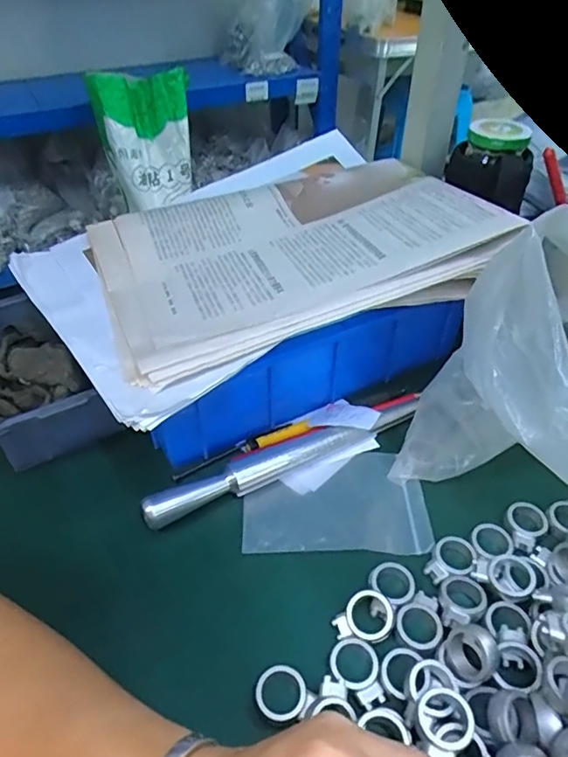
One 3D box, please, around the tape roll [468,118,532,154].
[{"bbox_3d":[0.173,-0.195,0.424,0.045,0.014,0.045,-1,43,0],"label":"tape roll"}]

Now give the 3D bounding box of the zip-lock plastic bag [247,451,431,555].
[{"bbox_3d":[0.035,0.085,0.363,0.123,0.010,0.075,-2,43,-1],"label":"zip-lock plastic bag"}]

